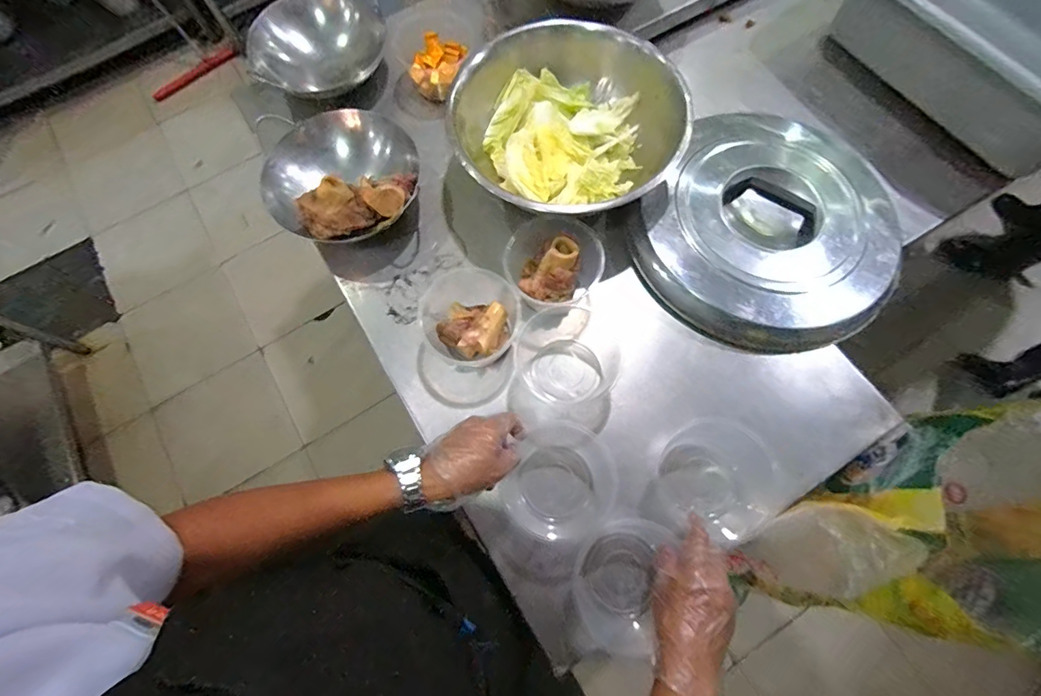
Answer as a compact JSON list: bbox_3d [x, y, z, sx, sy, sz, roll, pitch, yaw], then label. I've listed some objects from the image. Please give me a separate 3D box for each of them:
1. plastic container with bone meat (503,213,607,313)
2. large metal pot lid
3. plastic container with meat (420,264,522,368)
[{"bbox_3d":[0.051,-0.123,0.696,0.140,0.106,0.124,18,74,8],"label":"plastic container with bone meat"},{"bbox_3d":[0.403,-0.201,0.726,0.374,0.054,0.430,33,76,12],"label":"large metal pot lid"},{"bbox_3d":[-0.078,-0.054,0.713,0.156,0.060,0.158,-1,72,2],"label":"plastic container with meat"}]

